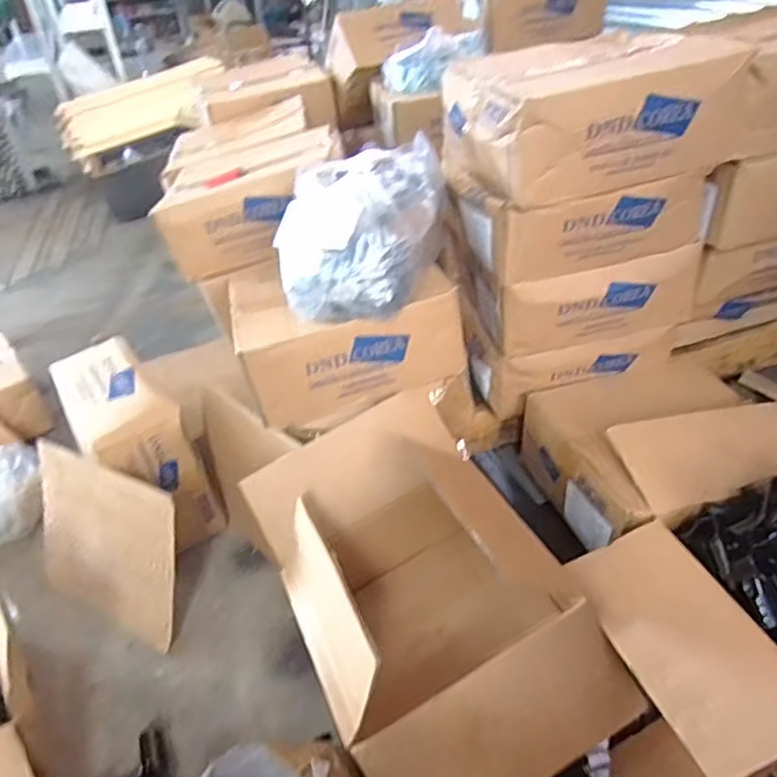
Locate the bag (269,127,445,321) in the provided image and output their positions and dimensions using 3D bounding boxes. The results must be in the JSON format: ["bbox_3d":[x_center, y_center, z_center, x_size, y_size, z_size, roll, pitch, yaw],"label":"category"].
[{"bbox_3d":[-0.042,-0.223,0.860,0.213,0.159,0.229,4,37,13],"label":"bag"}]

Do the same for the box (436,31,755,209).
[{"bbox_3d":[0.284,-0.402,0.877,0.367,0.142,0.288,-15,36,-13],"label":"box"}]

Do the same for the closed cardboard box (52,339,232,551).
[{"bbox_3d":[-0.439,0.101,1.062,0.149,0.258,0.348,-27,41,-27],"label":"closed cardboard box"}]

